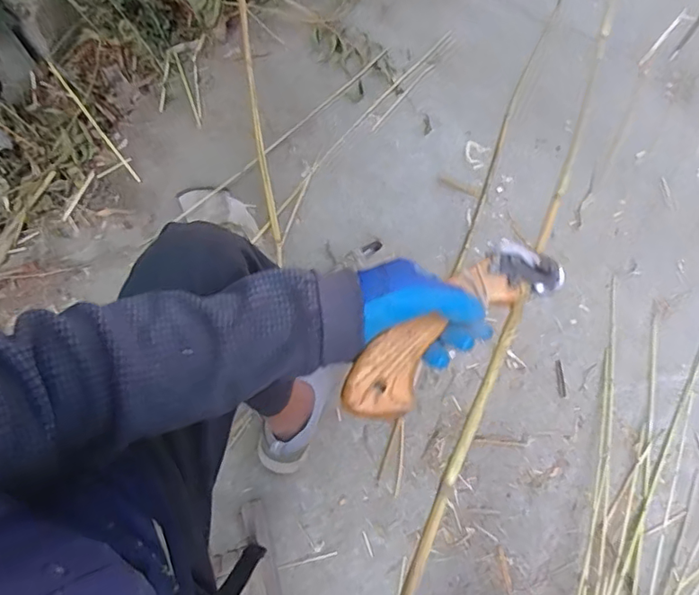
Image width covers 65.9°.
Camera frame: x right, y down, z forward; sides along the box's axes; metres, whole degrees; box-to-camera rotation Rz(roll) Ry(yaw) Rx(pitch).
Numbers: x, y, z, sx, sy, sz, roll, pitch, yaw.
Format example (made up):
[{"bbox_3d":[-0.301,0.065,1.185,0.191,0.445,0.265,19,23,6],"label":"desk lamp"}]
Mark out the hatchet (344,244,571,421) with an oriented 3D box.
[{"bbox_3d":[0.084,0.021,0.435,0.223,0.022,0.060,-31,74,-24],"label":"hatchet"}]

